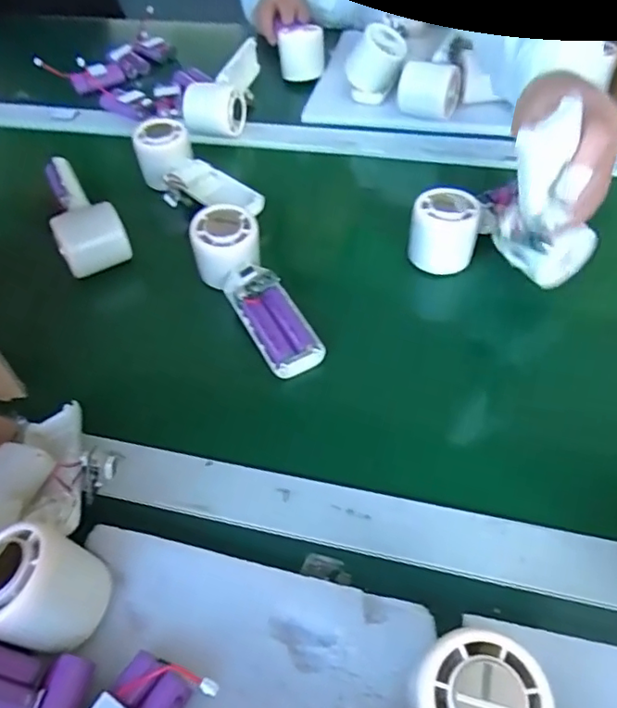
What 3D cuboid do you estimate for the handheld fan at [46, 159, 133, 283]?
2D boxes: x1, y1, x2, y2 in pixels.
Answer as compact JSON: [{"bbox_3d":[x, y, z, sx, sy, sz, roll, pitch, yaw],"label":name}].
[{"bbox_3d":[-0.226,-0.140,0.563,0.058,0.045,0.156,-24,51,-18],"label":"handheld fan"}]

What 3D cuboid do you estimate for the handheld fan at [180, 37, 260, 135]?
[{"bbox_3d":[-0.102,-0.324,0.695,0.064,0.045,0.155,2,48,6],"label":"handheld fan"}]

